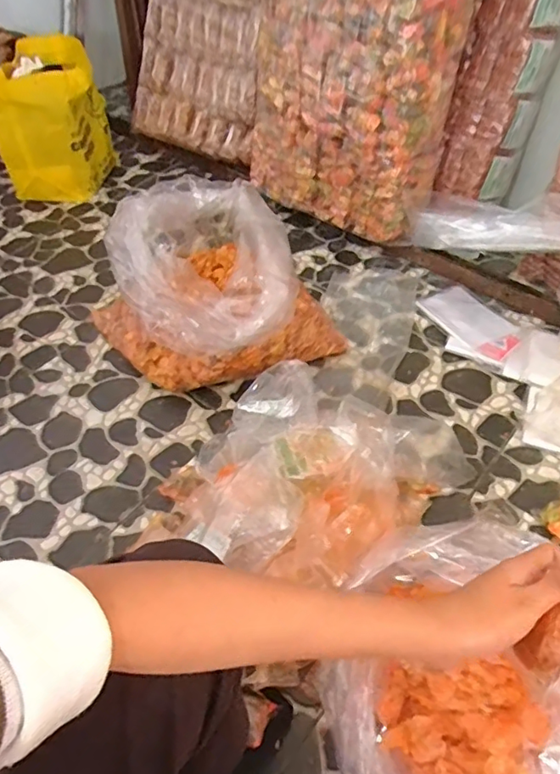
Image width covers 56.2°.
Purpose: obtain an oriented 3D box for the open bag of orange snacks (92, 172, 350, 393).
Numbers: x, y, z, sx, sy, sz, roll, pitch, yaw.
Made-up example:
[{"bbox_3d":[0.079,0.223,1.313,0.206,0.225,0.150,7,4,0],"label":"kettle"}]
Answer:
[{"bbox_3d":[-0.145,-0.217,1.002,0.360,0.287,0.432,-34,56,-24],"label":"open bag of orange snacks"}]

